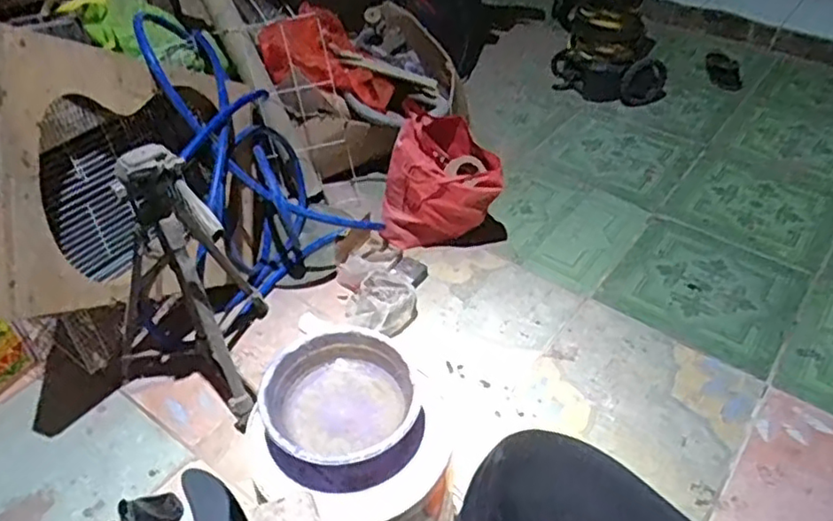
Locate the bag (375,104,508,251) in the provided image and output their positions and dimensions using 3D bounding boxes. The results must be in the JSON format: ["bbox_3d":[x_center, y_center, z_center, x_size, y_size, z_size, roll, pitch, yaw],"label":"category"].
[{"bbox_3d":[0.062,-0.185,1.573,0.279,0.291,0.163,8,44,8],"label":"bag"}]

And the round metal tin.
[{"bbox_3d":[-0.098,0.190,0.841,0.188,0.069,0.187,0,43,0],"label":"round metal tin"}]

